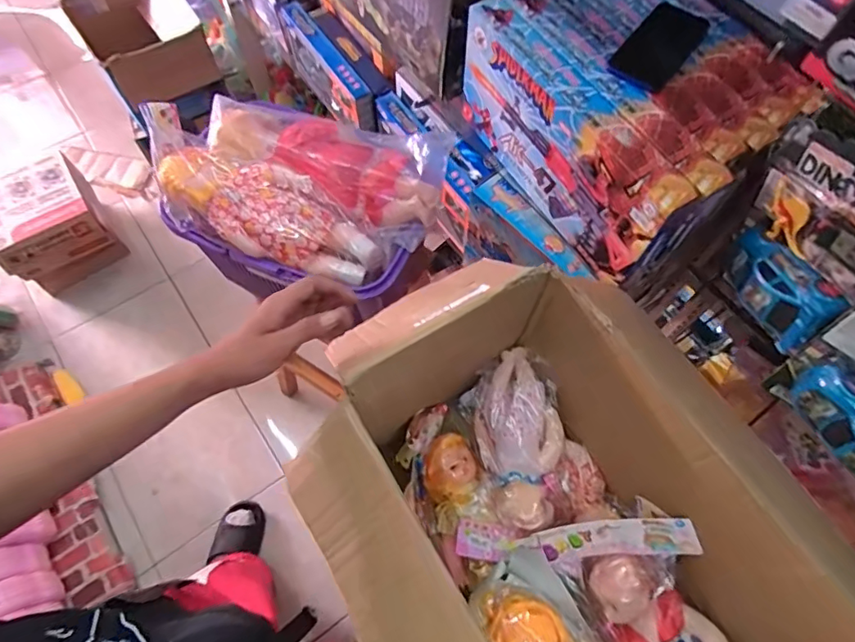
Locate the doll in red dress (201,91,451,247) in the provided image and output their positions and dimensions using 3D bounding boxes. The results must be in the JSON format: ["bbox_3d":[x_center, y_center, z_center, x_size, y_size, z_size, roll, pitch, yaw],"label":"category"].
[{"bbox_3d":[-0.158,-0.241,0.783,0.364,0.080,0.172,20,66,9],"label":"doll in red dress"}]

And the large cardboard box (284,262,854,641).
[{"bbox_3d":[0.142,0.302,0.588,0.386,0.328,0.707,-27,68,-13],"label":"large cardboard box"}]

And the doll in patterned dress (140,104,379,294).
[{"bbox_3d":[-0.244,-0.164,0.745,0.369,0.079,0.117,29,67,-3],"label":"doll in patterned dress"}]

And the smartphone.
[{"bbox_3d":[0.302,-0.360,0.676,0.076,0.013,0.156,35,69,15],"label":"smartphone"}]

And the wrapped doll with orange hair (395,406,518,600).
[{"bbox_3d":[0.035,0.250,0.759,0.117,0.066,0.231,-30,68,-14],"label":"wrapped doll with orange hair"}]

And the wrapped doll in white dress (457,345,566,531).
[{"bbox_3d":[0.133,0.170,0.745,0.112,0.099,0.229,-13,65,-7],"label":"wrapped doll in white dress"}]

